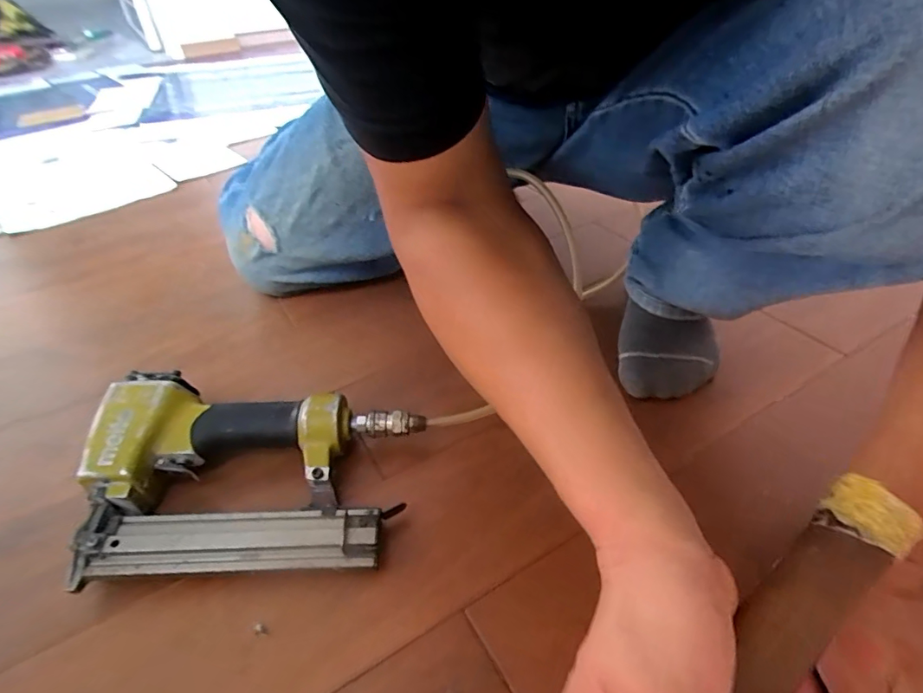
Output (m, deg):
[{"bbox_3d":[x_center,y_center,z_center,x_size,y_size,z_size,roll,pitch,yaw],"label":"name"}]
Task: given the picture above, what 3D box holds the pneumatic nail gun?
[{"bbox_3d":[-0.162,0.094,0.396,0.247,0.066,0.157,-2,40,1],"label":"pneumatic nail gun"}]

